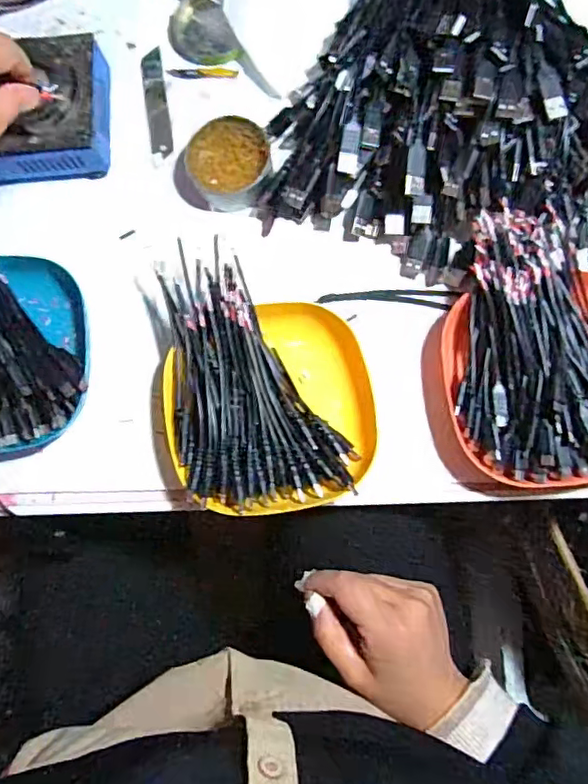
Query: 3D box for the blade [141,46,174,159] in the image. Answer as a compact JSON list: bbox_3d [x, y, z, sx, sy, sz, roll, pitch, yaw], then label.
[{"bbox_3d":[-0.111,-0.236,0.481,0.019,0.004,0.095,-9,81,3],"label":"blade"}]

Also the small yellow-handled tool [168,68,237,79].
[{"bbox_3d":[-0.074,-0.260,0.481,0.058,0.005,0.009,3,82,5],"label":"small yellow-handled tool"}]

